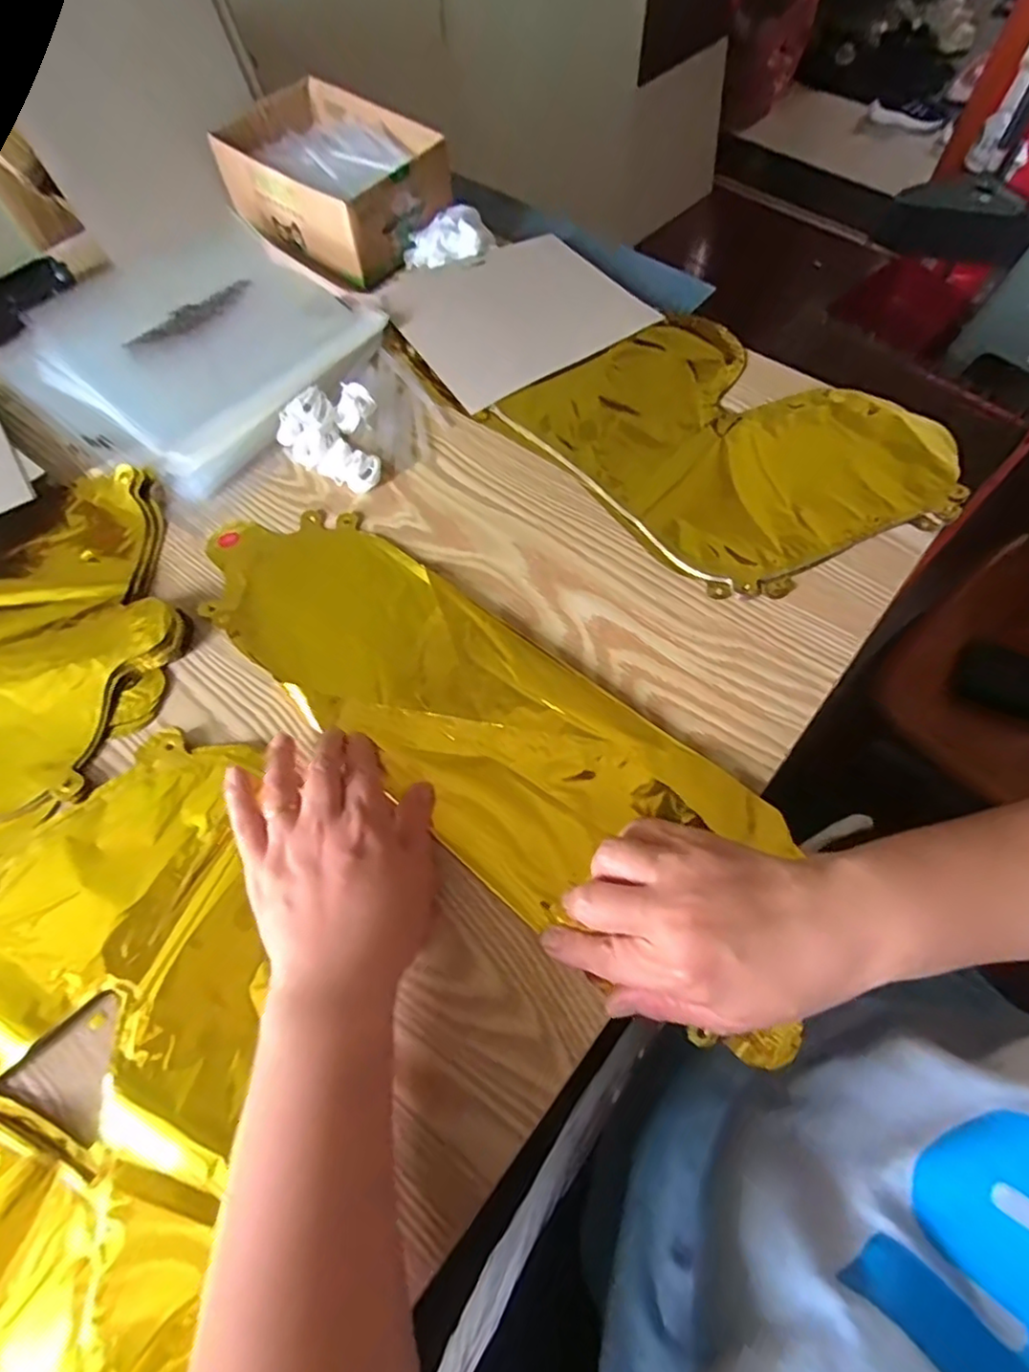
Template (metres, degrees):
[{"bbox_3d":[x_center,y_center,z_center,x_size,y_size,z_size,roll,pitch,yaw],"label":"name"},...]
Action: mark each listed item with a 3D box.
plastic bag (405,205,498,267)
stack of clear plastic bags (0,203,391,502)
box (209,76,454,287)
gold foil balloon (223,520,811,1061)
[{"bbox_3d":[-0.060,-0.407,0.570,0.080,0.019,0.056,-8,64,-1],"label":"plastic bag"},{"bbox_3d":[-0.273,-0.288,0.523,0.268,0.030,0.243,34,70,17],"label":"stack of clear plastic bags"},{"bbox_3d":[-0.166,-0.461,0.575,0.202,0.063,0.139,40,72,19],"label":"box"},{"bbox_3d":[-0.027,0.018,0.379,0.431,0.012,0.129,35,71,18],"label":"gold foil balloon"}]

